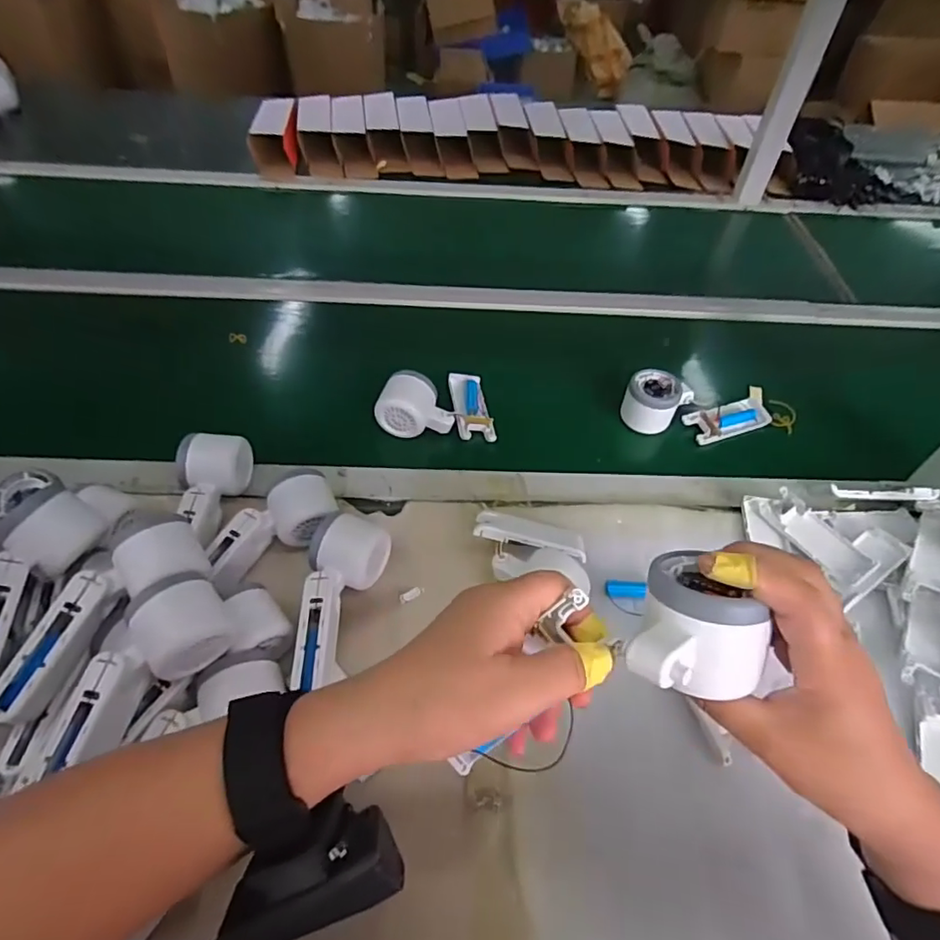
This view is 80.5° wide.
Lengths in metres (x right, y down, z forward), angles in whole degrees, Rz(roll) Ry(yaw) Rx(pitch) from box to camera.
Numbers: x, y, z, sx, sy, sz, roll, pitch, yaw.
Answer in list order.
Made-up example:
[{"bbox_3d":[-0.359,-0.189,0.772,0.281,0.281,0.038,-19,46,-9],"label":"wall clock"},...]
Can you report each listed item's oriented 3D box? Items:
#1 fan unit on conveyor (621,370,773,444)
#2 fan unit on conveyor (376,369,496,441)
[{"bbox_3d":[0.277,-0.079,0.655,0.191,0.052,0.081,-4,51,-7],"label":"fan unit on conveyor"},{"bbox_3d":[-0.041,-0.082,0.636,0.131,0.051,0.101,-4,51,-7],"label":"fan unit on conveyor"}]

